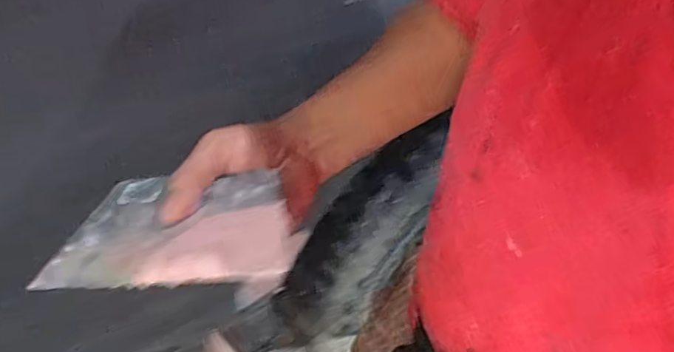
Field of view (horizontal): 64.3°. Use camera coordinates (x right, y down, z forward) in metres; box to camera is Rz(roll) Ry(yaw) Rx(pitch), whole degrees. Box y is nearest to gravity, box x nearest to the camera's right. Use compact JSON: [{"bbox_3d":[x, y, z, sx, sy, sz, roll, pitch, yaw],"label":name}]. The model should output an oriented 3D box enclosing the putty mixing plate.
[{"bbox_3d":[-0.094,0.029,0.331,0.145,0.006,0.095,-4,35,8],"label":"putty mixing plate"}]

